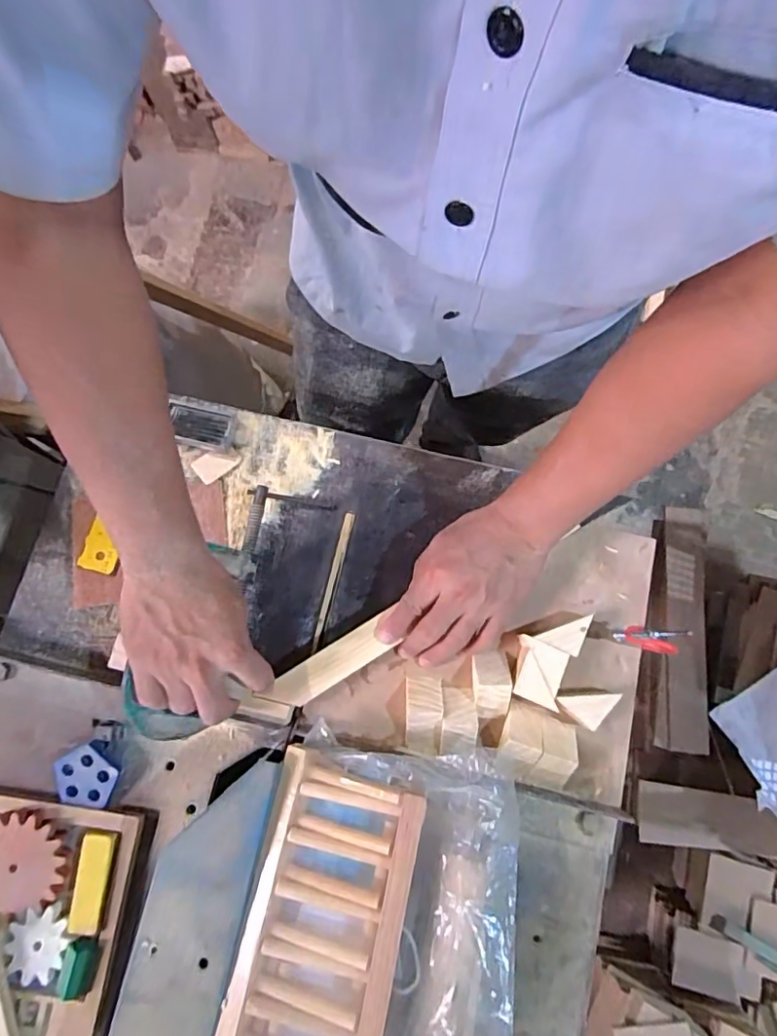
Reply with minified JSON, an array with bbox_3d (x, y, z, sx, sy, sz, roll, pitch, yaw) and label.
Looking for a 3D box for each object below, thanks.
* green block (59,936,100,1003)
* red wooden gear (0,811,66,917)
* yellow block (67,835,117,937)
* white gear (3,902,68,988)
[{"bbox_3d":[-0.261,0.379,0.458,0.023,0.014,0.045,4,78,1],"label":"green block"},{"bbox_3d":[-0.329,0.302,0.476,0.086,0.016,0.076,-14,78,-3],"label":"red wooden gear"},{"bbox_3d":[-0.259,0.316,0.473,0.030,0.009,0.080,7,78,2],"label":"yellow block"},{"bbox_3d":[-0.299,0.364,0.465,0.048,0.004,0.056,26,79,6],"label":"white gear"}]

